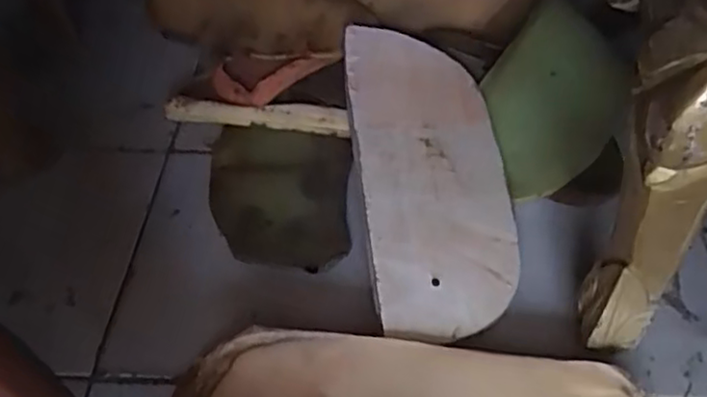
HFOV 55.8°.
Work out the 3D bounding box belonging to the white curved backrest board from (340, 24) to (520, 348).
[{"bbox_3d":[0.082,-0.039,0.713,0.153,0.015,0.401,-2,55,-8],"label":"white curved backrest board"}]

